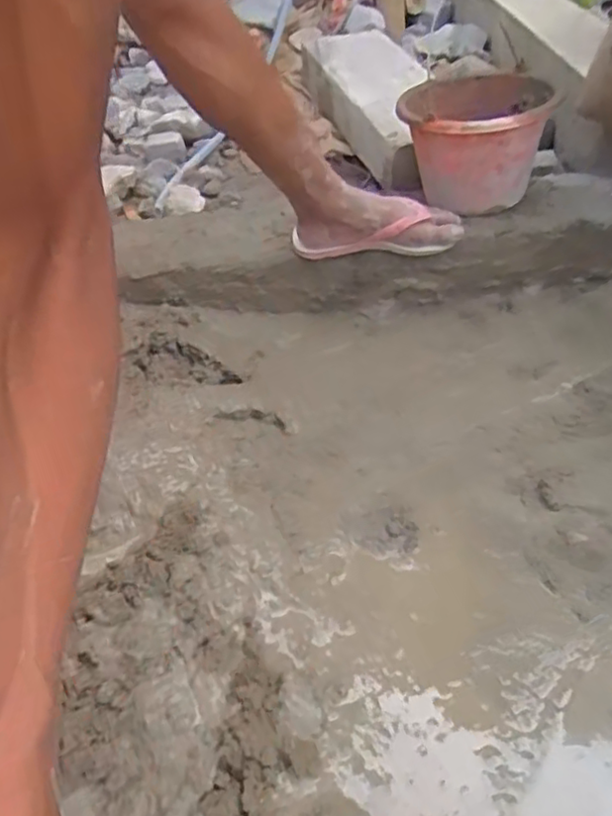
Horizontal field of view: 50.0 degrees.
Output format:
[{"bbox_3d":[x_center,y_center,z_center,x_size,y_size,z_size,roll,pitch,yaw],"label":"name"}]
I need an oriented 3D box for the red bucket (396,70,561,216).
[{"bbox_3d":[0.255,-0.410,1.011,0.217,0.144,0.226,3,44,10],"label":"red bucket"}]

